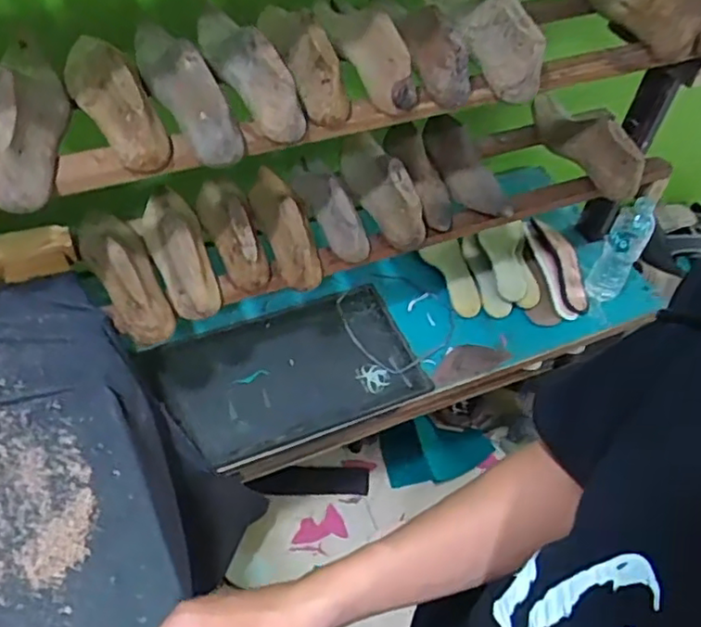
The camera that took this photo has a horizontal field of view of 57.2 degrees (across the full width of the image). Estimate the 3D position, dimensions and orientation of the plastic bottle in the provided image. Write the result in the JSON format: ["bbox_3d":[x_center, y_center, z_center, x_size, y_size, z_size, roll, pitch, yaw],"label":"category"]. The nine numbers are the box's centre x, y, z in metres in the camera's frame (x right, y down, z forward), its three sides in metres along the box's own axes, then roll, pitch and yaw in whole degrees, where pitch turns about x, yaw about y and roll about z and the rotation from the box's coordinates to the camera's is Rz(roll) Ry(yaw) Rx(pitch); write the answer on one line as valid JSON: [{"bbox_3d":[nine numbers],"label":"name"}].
[{"bbox_3d":[0.492,-0.114,1.167,0.066,0.205,0.063,29,56,17],"label":"plastic bottle"}]

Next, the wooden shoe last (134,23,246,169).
[{"bbox_3d":[-0.188,-0.263,0.705,0.055,0.081,0.233,-24,58,-21],"label":"wooden shoe last"}]

